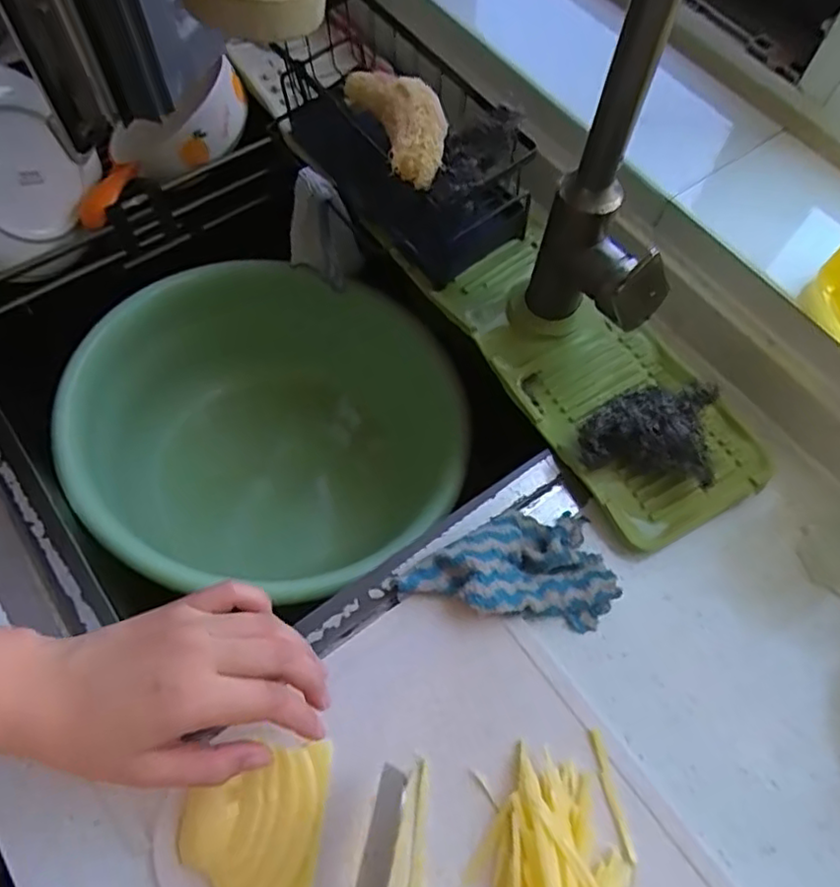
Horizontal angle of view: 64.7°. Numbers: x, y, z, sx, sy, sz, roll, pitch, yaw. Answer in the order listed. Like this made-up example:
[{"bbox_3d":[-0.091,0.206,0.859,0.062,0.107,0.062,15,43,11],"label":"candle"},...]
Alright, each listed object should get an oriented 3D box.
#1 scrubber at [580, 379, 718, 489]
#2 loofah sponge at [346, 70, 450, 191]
[{"bbox_3d":[0.155,-0.010,0.457,0.084,0.043,0.070,11,65,2],"label":"scrubber"},{"bbox_3d":[-0.017,-0.251,0.505,0.048,0.041,0.159,-16,50,-10],"label":"loofah sponge"}]

